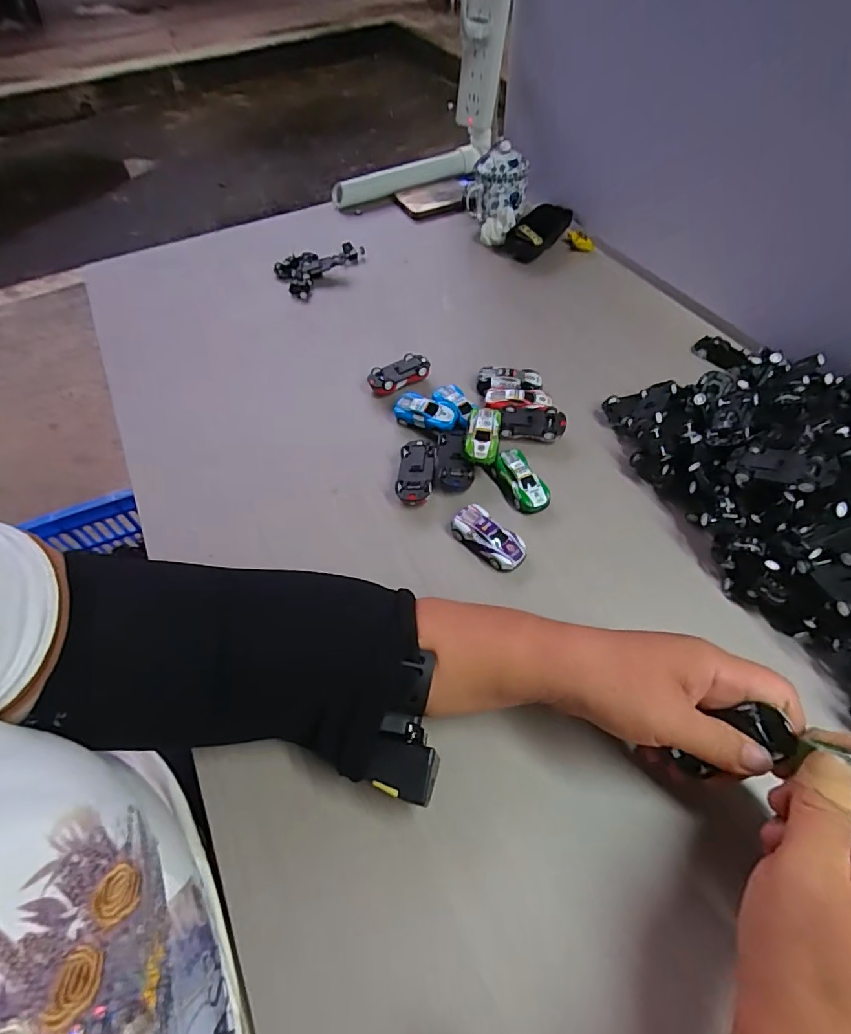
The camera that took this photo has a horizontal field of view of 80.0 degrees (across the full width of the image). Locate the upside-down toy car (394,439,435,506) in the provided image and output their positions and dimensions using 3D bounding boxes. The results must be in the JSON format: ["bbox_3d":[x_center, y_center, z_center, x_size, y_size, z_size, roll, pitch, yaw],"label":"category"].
[{"bbox_3d":[-0.008,-0.038,0.447,0.030,0.019,0.063,2,56,3],"label":"upside-down toy car"}]

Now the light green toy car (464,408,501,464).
[{"bbox_3d":[0.051,-0.072,0.448,0.028,0.018,0.061,7,56,7],"label":"light green toy car"}]

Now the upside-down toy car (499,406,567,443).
[{"bbox_3d":[0.099,-0.084,0.473,0.058,0.025,0.032,7,56,7],"label":"upside-down toy car"}]

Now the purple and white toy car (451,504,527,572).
[{"bbox_3d":[0.051,0.018,0.405,0.028,0.022,0.061,-40,63,-22],"label":"purple and white toy car"}]

